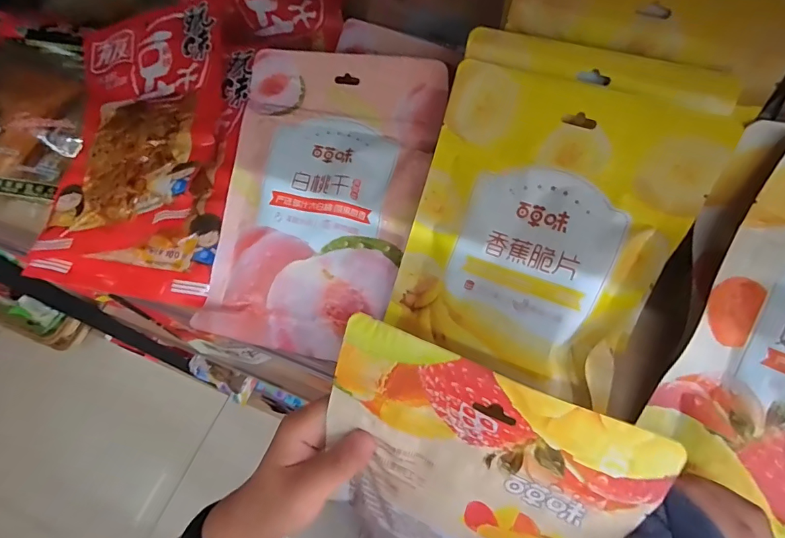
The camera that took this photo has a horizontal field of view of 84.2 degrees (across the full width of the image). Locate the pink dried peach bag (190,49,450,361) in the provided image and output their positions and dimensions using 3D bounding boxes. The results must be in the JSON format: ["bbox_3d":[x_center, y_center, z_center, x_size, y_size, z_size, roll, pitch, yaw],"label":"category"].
[{"bbox_3d":[-0.059,-0.056,0.347,0.157,0.021,0.240,12,84,7],"label":"pink dried peach bag"}]

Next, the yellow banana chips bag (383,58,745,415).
[{"bbox_3d":[0.100,-0.025,0.306,0.165,0.045,0.194,23,98,18],"label":"yellow banana chips bag"}]

